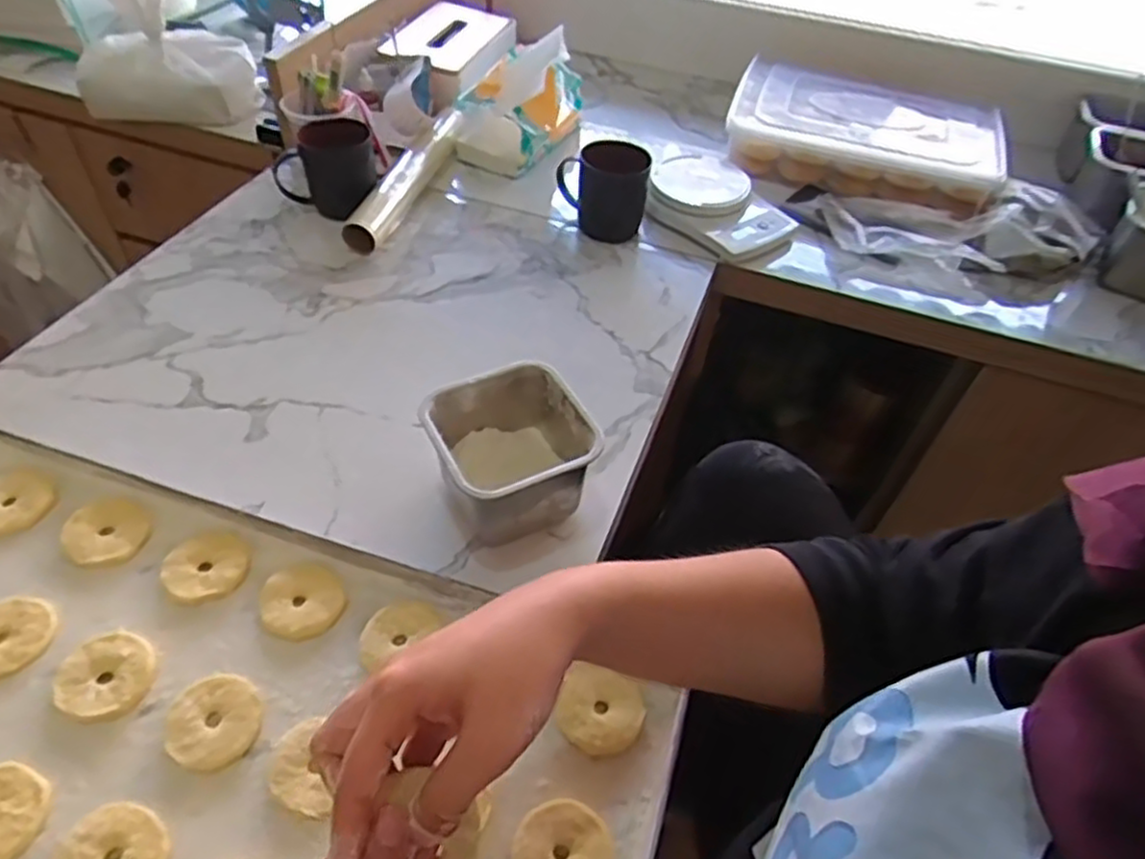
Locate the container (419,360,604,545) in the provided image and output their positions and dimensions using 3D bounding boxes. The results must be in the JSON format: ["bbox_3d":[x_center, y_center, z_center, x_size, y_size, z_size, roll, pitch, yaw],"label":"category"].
[{"bbox_3d":[-0.049,0.025,0.593,0.118,0.092,0.118,-21,53,-22],"label":"container"}]

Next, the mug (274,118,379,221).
[{"bbox_3d":[-0.297,-0.311,0.871,0.115,0.096,0.092,-15,51,-17],"label":"mug"}]

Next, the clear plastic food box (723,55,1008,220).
[{"bbox_3d":[0.395,-0.401,1.000,0.349,0.092,0.258,17,49,11],"label":"clear plastic food box"}]

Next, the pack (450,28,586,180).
[{"bbox_3d":[-0.069,-0.452,0.995,0.128,0.125,0.177,19,49,12],"label":"pack"}]

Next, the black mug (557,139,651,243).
[{"bbox_3d":[0.036,-0.293,0.870,0.106,0.097,0.075,3,48,-2],"label":"black mug"}]

